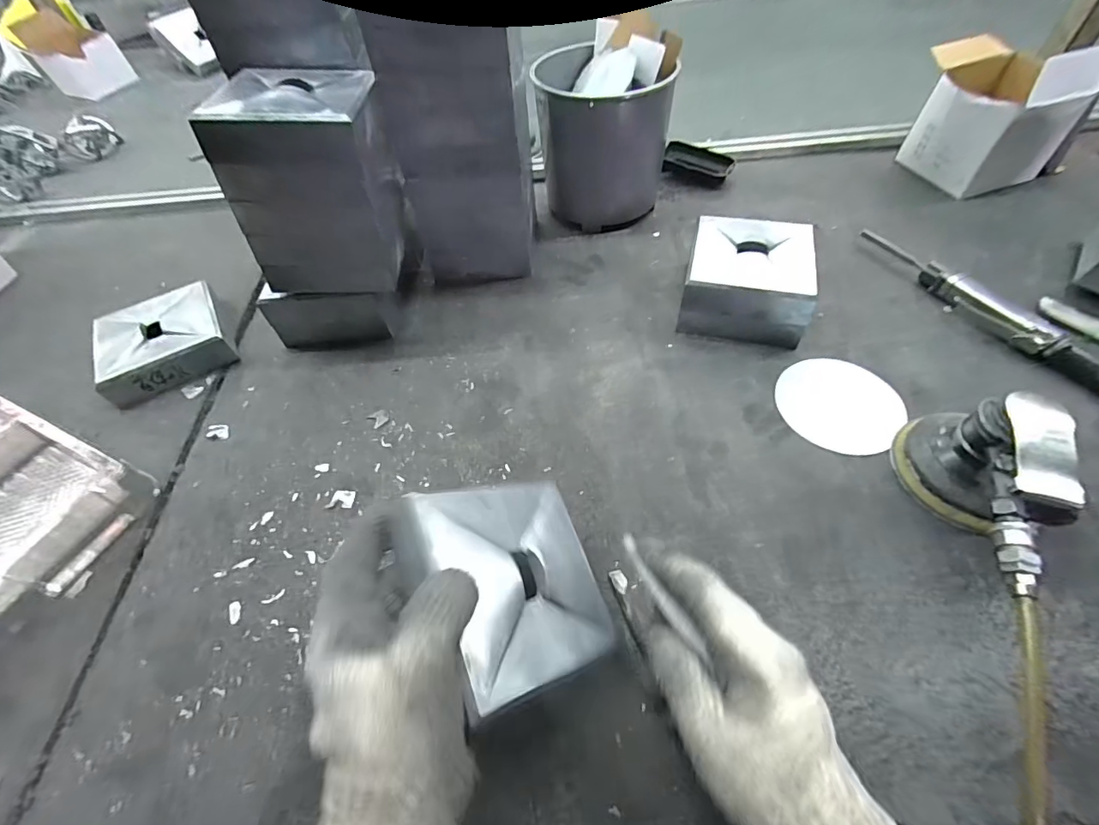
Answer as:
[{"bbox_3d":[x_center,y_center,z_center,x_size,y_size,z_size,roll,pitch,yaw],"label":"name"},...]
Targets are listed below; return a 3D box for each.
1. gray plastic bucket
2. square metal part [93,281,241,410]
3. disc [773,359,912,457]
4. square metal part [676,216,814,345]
[{"bbox_3d":[0.072,-0.367,0.651,0.170,0.175,0.154,10,54,11],"label":"gray plastic bucket"},{"bbox_3d":[-0.450,-0.087,0.557,0.126,0.040,0.131,-30,57,-18],"label":"square metal part"},{"bbox_3d":[0.286,-0.008,0.476,0.113,0.007,0.099,34,70,29],"label":"disc"},{"bbox_3d":[0.218,-0.150,0.539,0.132,0.073,0.128,10,54,11],"label":"square metal part"}]

